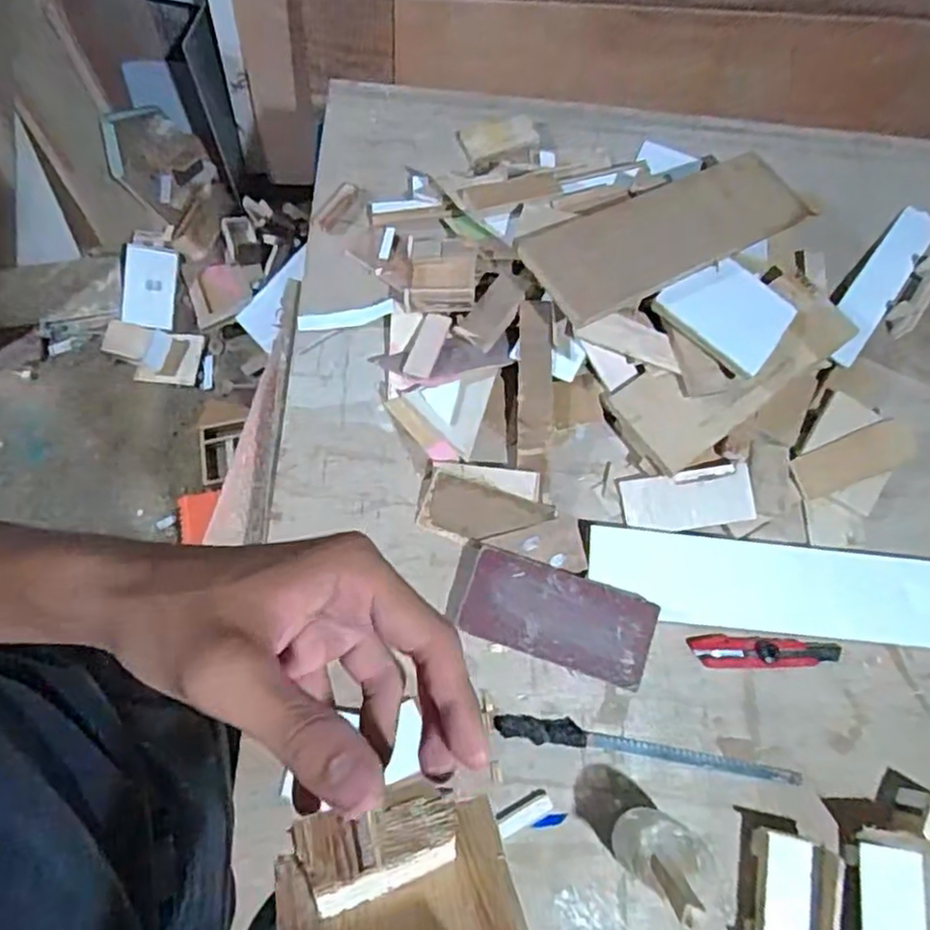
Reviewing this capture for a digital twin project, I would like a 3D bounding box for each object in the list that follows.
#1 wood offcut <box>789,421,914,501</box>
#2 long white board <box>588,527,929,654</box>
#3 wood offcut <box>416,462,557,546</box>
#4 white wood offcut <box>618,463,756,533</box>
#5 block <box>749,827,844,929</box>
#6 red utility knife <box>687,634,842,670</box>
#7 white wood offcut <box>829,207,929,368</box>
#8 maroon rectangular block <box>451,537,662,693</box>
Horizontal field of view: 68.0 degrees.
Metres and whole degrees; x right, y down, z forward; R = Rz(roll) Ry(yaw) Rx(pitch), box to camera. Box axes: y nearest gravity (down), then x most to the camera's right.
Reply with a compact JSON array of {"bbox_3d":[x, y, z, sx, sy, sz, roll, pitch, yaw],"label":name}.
[{"bbox_3d":[0.451,-0.006,0.804,0.133,0.014,0.054,-24,68,5],"label":"wood offcut"},{"bbox_3d":[0.379,0.140,0.753,0.487,0.014,0.100,6,71,-2],"label":"long white board"},{"bbox_3d":[0.022,0.044,0.762,0.144,0.033,0.081,7,69,-3],"label":"wood offcut"},{"bbox_3d":[0.253,0.040,0.781,0.147,0.011,0.064,-8,85,-5],"label":"white wood offcut"},{"bbox_3d":[0.310,0.406,0.645,0.069,0.062,0.106,14,69,0],"label":"block"},{"bbox_3d":[0.323,0.202,0.741,0.160,0.014,0.033,2,69,-5],"label":"red utility knife"},{"bbox_3d":[0.546,-0.242,0.901,0.056,0.016,0.329,40,65,6],"label":"white wood offcut"},{"bbox_3d":[0.088,0.154,0.715,0.207,0.026,0.093,20,69,2],"label":"maroon rectangular block"}]

